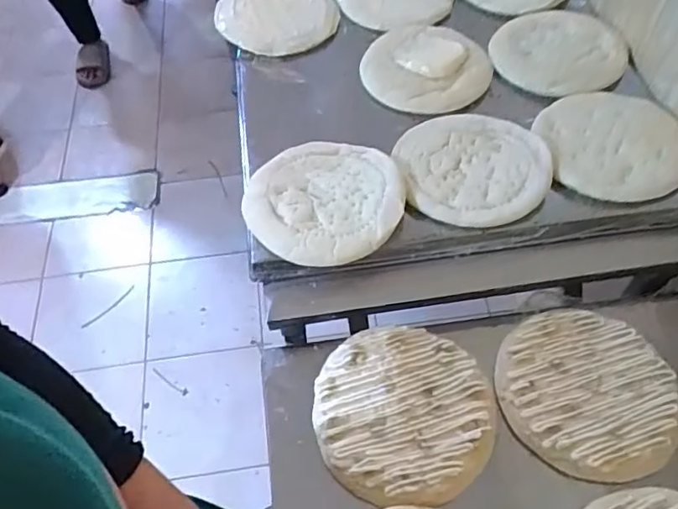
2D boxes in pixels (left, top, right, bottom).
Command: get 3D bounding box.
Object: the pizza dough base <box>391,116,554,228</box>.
[{"bbox_3d":[0.178,-0.120,0.766,0.196,0.025,0.195,-1,56,1],"label":"pizza dough base"}]

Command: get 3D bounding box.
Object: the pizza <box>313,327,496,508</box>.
[{"bbox_3d":[0.073,0.175,0.644,0.194,0.019,0.191,-1,56,1],"label":"pizza"}]

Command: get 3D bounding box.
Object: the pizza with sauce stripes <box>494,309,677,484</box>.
[{"bbox_3d":[0.282,0.152,0.652,0.192,0.019,0.187,-1,56,1],"label":"pizza with sauce stripes"}]

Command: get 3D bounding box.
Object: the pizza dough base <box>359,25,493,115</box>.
[{"bbox_3d":[0.143,-0.309,0.914,0.196,0.033,0.223,19,58,14],"label":"pizza dough base"}]

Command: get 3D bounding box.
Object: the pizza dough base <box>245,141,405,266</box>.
[{"bbox_3d":[-0.022,-0.074,0.727,0.195,0.032,0.195,-22,58,-13],"label":"pizza dough base"}]

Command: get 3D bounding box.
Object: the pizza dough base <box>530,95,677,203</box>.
[{"bbox_3d":[0.377,-0.155,0.782,0.193,0.030,0.191,-1,56,1],"label":"pizza dough base"}]

